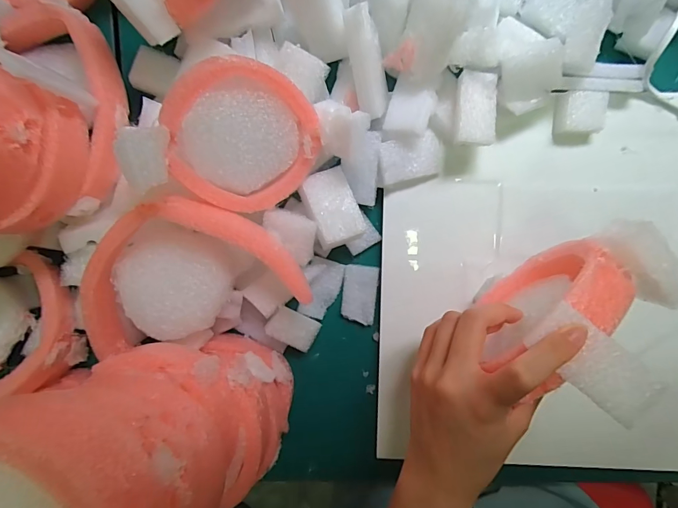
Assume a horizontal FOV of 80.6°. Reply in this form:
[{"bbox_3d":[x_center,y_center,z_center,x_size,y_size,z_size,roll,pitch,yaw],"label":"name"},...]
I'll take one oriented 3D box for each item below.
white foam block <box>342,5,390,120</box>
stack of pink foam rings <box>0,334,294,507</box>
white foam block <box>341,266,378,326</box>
[{"bbox_3d":[0.020,-0.134,0.279,0.023,0.025,0.069,-14,122,5],"label":"white foam block"},{"bbox_3d":[-0.103,0.104,0.239,0.100,0.219,0.102,-15,94,5],"label":"stack of pink foam rings"},{"bbox_3d":[0.017,0.034,0.327,0.028,0.004,0.047,5,96,3],"label":"white foam block"}]

